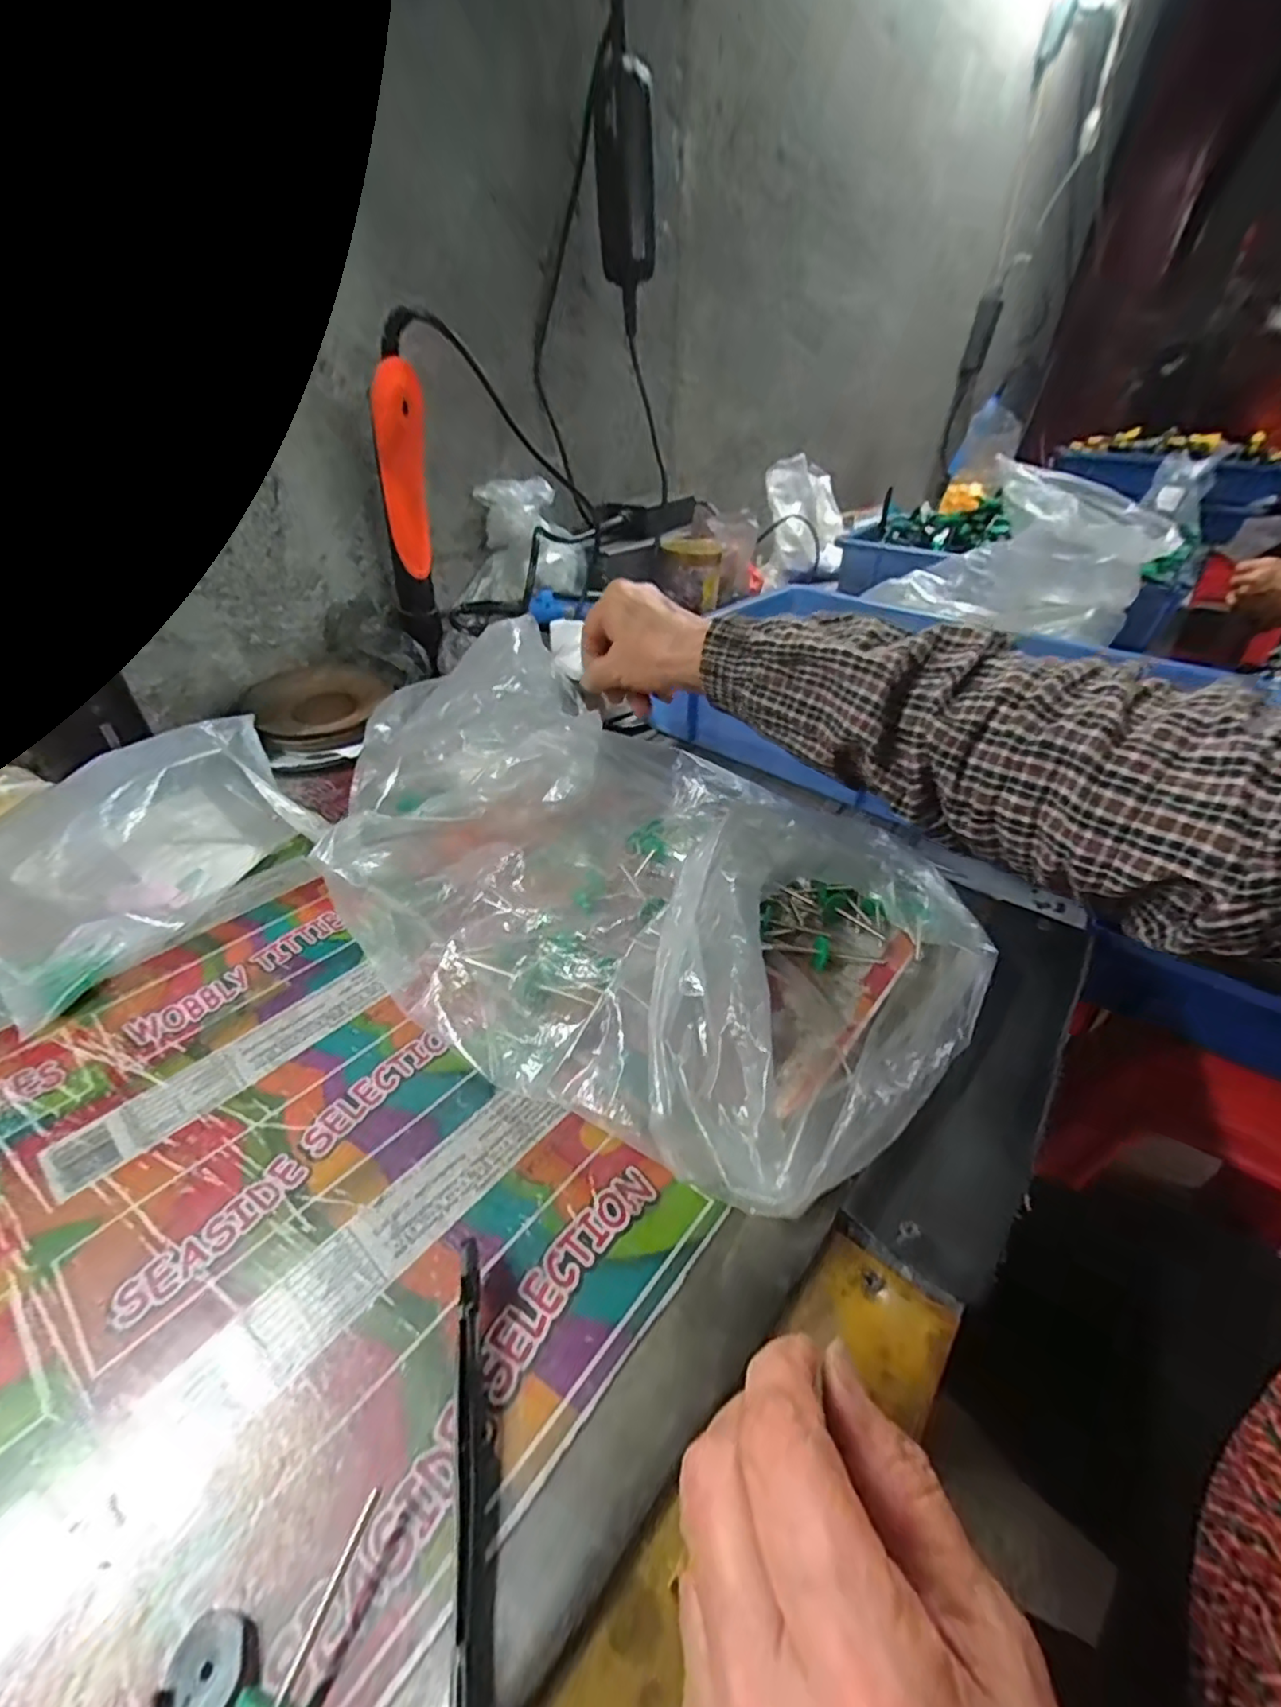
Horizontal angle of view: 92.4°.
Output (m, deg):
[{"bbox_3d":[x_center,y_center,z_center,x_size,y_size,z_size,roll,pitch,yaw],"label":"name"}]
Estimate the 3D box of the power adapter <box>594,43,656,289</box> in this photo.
[{"bbox_3d":[-0.014,-0.648,0.587,0.054,0.150,0.043,-1,38,-2],"label":"power adapter"}]

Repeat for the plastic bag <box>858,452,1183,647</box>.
[{"bbox_3d":[0.414,-0.334,0.679,0.254,0.131,0.136,18,41,21],"label":"plastic bag"}]

